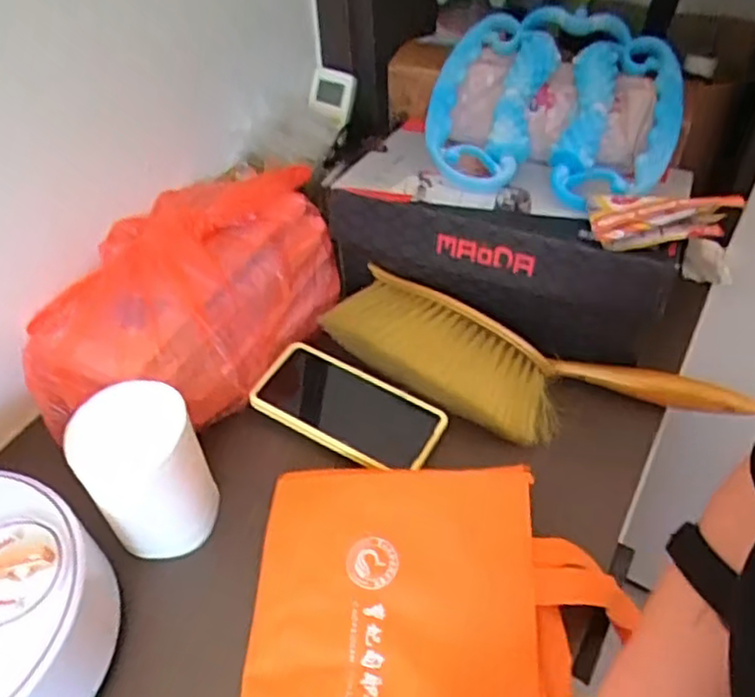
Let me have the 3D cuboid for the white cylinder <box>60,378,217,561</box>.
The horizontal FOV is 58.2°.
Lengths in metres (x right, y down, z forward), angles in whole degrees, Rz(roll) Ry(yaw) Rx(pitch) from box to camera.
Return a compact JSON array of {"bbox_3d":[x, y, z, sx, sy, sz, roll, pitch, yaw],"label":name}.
[{"bbox_3d":[-0.174,0.096,0.520,0.082,0.124,0.079,-1,47,2],"label":"white cylinder"}]

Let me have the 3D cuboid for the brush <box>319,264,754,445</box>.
[{"bbox_3d":[0.135,0.022,0.617,0.370,0.061,0.106,16,50,17],"label":"brush"}]

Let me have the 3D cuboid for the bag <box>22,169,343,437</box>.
[{"bbox_3d":[-0.174,-0.052,0.618,0.178,0.114,0.295,21,52,21],"label":"bag"}]

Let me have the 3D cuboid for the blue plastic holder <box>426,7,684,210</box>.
[{"bbox_3d":[0.173,-0.236,0.672,0.230,0.055,0.217,13,71,10],"label":"blue plastic holder"}]

